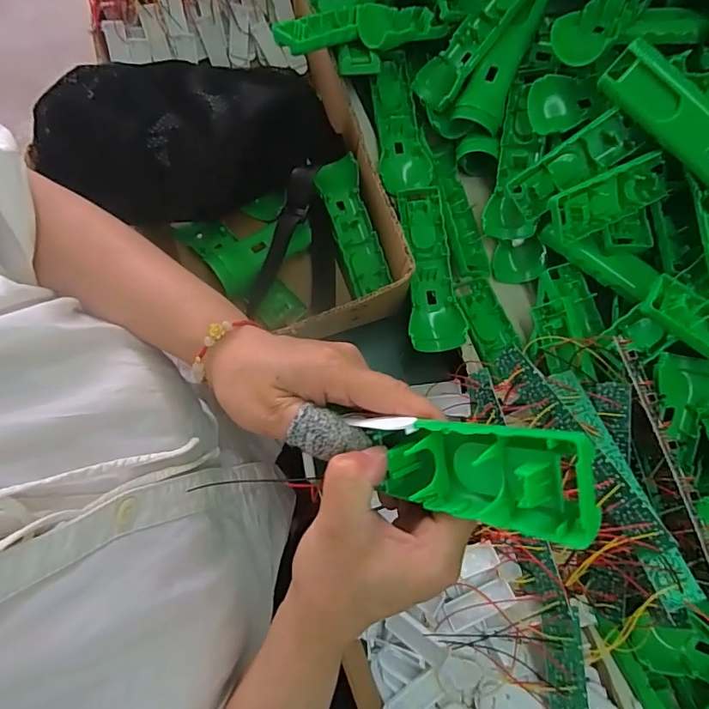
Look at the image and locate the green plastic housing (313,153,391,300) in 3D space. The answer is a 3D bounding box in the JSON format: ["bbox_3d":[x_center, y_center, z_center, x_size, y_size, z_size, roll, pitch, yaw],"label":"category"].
[{"bbox_3d":[-0.003,-0.131,0.495,0.045,0.038,0.141,-17,75,-6],"label":"green plastic housing"}]

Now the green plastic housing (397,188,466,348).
[{"bbox_3d":[0.073,-0.084,0.476,0.049,0.025,0.163,-4,75,-2],"label":"green plastic housing"}]

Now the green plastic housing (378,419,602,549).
[{"bbox_3d":[0.055,0.052,0.210,0.092,0.025,0.039,-5,68,45],"label":"green plastic housing"}]

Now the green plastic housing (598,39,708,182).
[{"bbox_3d":[0.268,-0.177,0.378,0.038,0.039,0.161,-37,78,-10],"label":"green plastic housing"}]

